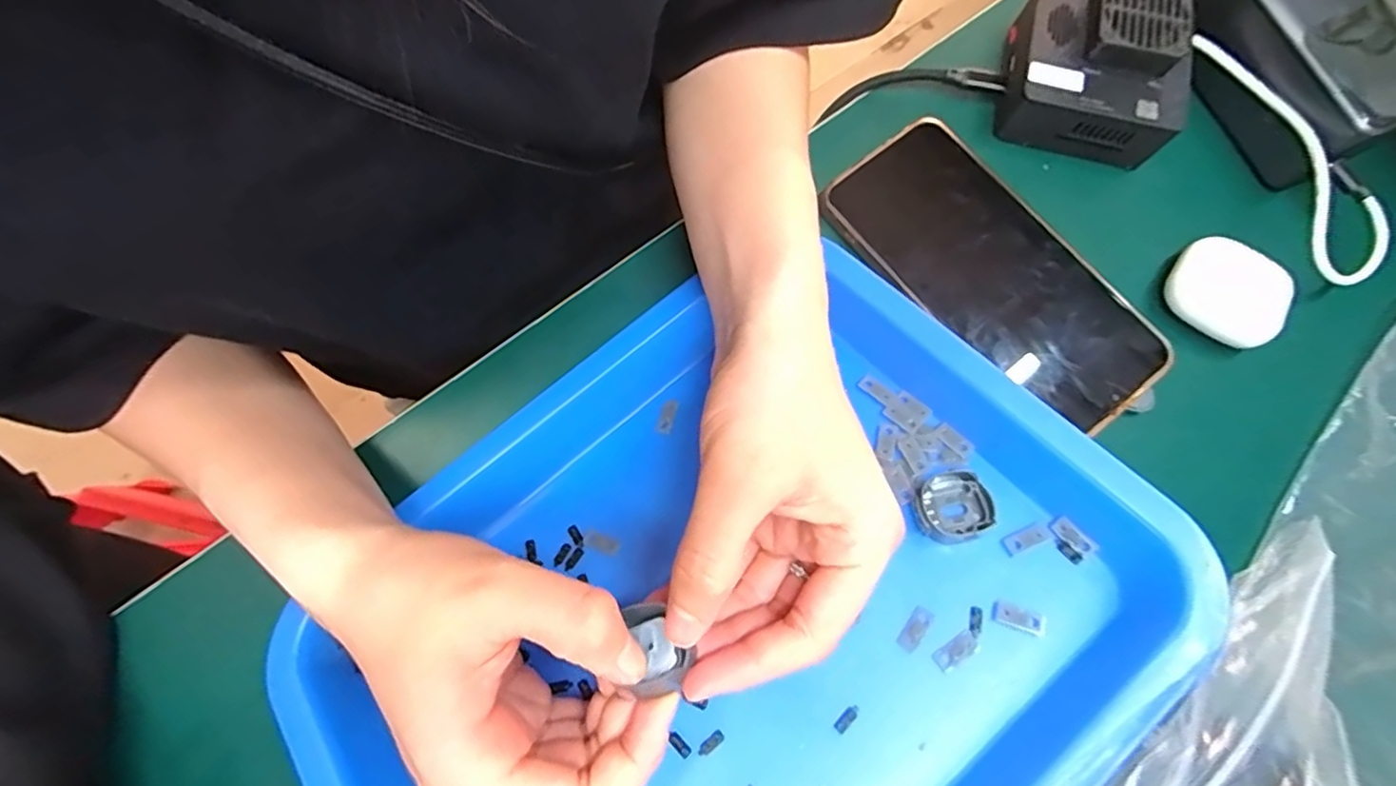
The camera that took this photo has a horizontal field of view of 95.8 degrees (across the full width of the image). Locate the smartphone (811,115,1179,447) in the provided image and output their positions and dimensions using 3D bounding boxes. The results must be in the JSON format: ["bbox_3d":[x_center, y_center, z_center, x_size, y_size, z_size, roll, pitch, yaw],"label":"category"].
[{"bbox_3d":[0.138,-0.057,0.298,0.077,0.014,0.164,-38,80,-11],"label":"smartphone"}]

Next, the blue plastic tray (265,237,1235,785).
[{"bbox_3d":[0.000,0.078,0.235,0.279,0.030,0.236,-39,65,-10],"label":"blue plastic tray"}]

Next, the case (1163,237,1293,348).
[{"bbox_3d":[0.248,-0.048,0.296,0.049,0.015,0.039,33,77,6],"label":"case"}]

